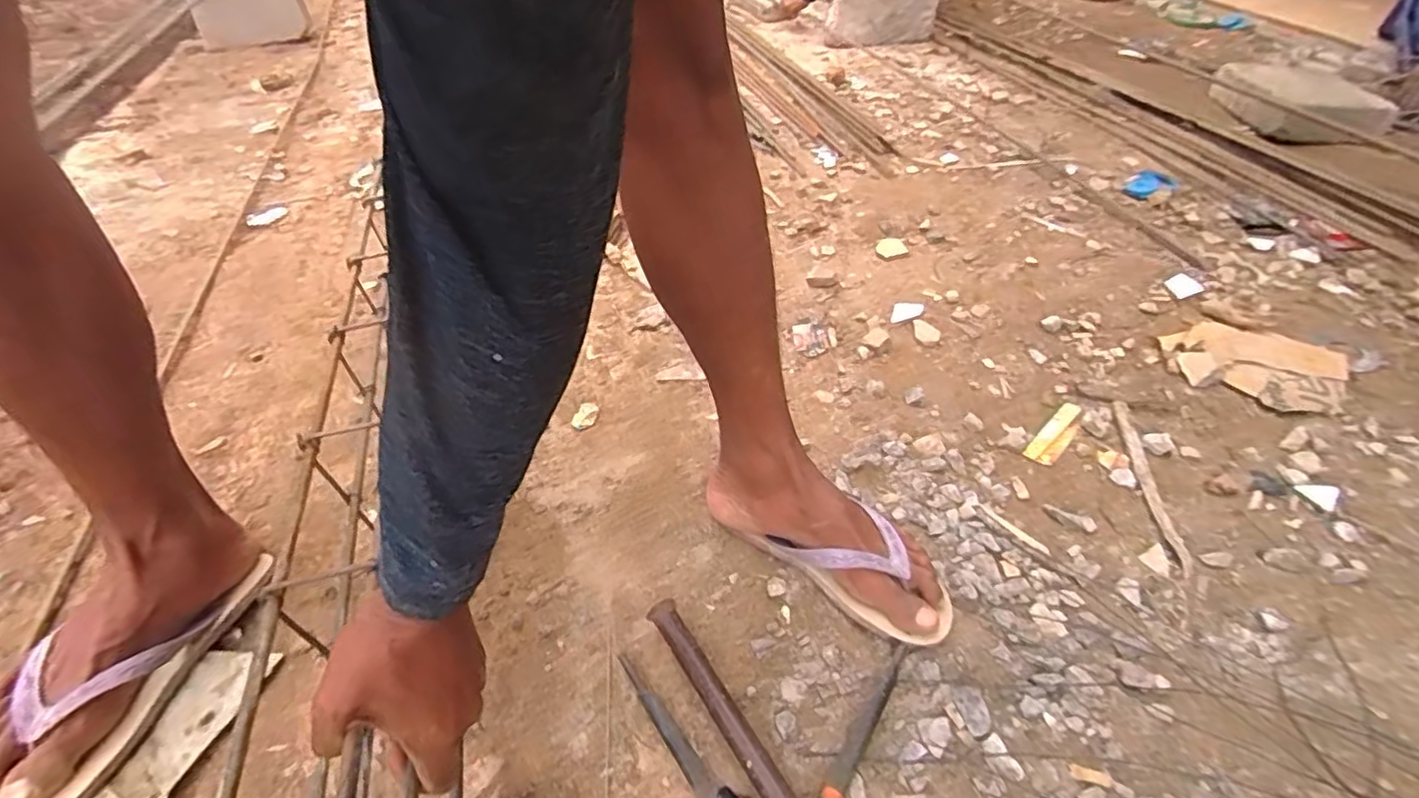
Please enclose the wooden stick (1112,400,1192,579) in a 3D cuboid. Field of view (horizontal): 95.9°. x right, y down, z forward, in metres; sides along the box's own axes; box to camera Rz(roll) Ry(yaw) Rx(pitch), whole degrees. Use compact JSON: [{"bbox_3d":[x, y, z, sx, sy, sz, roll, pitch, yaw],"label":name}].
[{"bbox_3d":[0.484,0.088,0.708,0.022,0.008,0.244,7,45,7],"label":"wooden stick"}]

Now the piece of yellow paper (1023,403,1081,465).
[{"bbox_3d":[0.414,0.041,0.763,0.108,0.009,0.032,-35,54,-31],"label":"piece of yellow paper"}]

